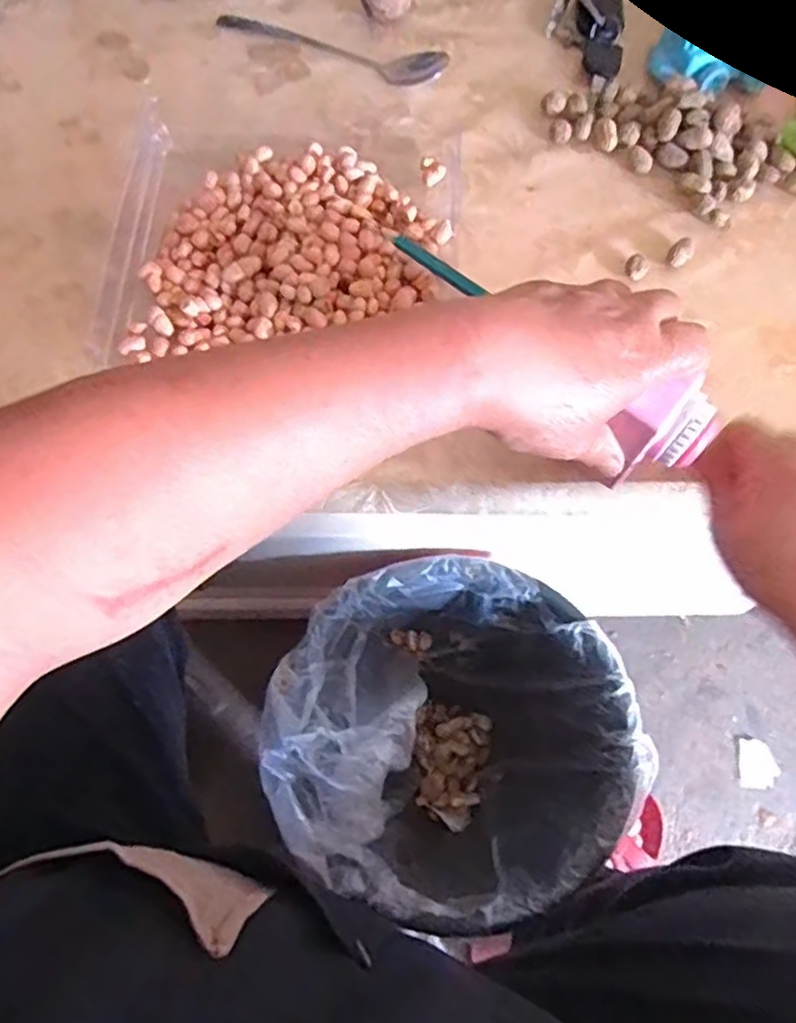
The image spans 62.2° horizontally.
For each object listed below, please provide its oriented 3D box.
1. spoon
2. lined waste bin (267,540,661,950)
[{"bbox_3d":[-0.049,-0.338,0.474,0.172,0.015,0.030,24,71,8],"label":"spoon"},{"bbox_3d":[0.042,0.179,0.539,0.253,0.242,0.237,1,69,-2],"label":"lined waste bin"}]

